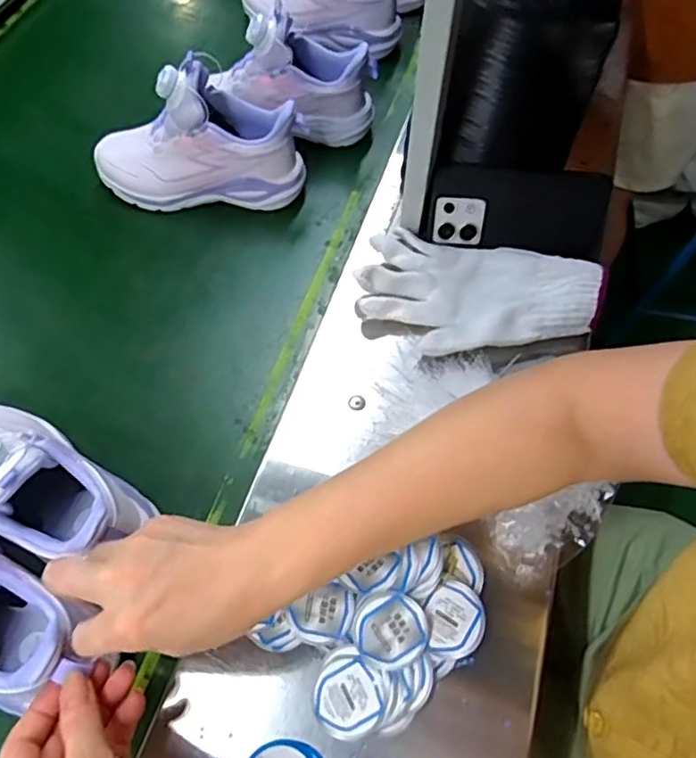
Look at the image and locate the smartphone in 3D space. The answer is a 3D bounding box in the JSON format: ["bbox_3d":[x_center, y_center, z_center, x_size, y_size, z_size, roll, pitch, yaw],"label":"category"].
[{"bbox_3d":[0.155,-0.157,0.548,0.159,0.073,0.011,10,29,11],"label":"smartphone"}]

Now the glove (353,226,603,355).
[{"bbox_3d":[0.114,-0.078,0.529,0.208,0.038,0.131,14,62,6],"label":"glove"}]

